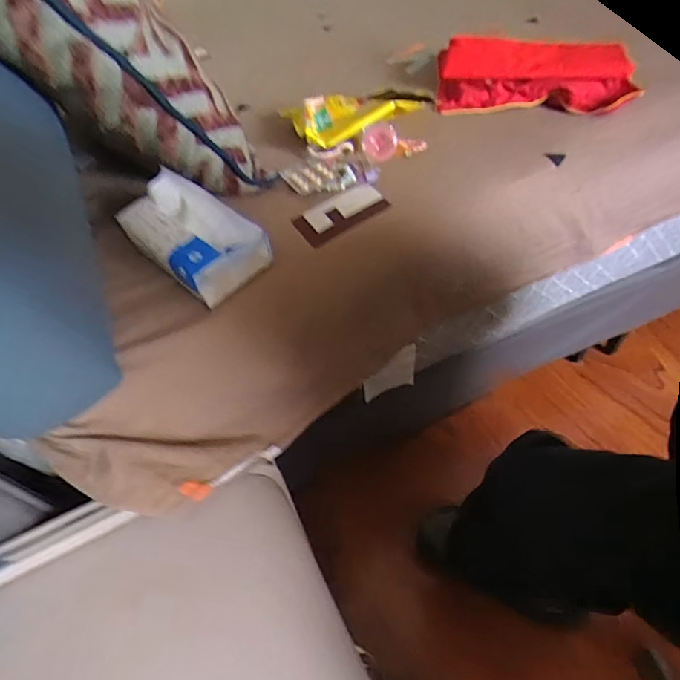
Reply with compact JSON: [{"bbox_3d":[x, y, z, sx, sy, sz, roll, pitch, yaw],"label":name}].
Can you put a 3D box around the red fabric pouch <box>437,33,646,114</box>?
[{"bbox_3d":[0.289,-0.392,0.710,0.278,0.057,0.138,8,52,11],"label":"red fabric pouch"}]

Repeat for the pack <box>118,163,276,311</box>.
[{"bbox_3d":[-0.151,-0.106,0.503,0.140,0.070,0.095,34,60,28],"label":"pack"}]

